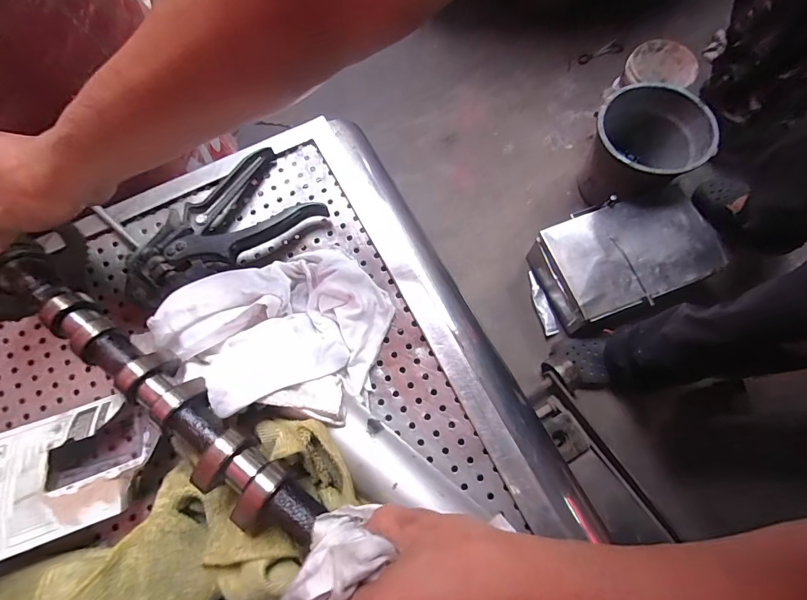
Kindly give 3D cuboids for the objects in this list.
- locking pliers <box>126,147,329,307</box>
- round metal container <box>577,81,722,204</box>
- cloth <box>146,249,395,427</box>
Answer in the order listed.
[{"bbox_3d":[-0.193,-0.076,0.411,0.193,0.032,0.097,-35,74,-11],"label":"locking pliers"},{"bbox_3d":[0.612,-0.384,1.066,0.276,0.235,0.254,0,71,0],"label":"round metal container"},{"bbox_3d":[-0.112,0.017,0.354,0.177,0.081,0.154,13,72,5],"label":"cloth"}]

